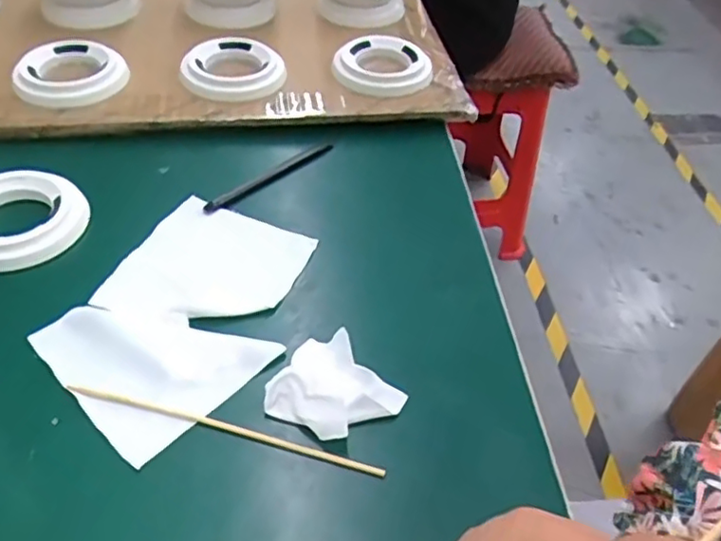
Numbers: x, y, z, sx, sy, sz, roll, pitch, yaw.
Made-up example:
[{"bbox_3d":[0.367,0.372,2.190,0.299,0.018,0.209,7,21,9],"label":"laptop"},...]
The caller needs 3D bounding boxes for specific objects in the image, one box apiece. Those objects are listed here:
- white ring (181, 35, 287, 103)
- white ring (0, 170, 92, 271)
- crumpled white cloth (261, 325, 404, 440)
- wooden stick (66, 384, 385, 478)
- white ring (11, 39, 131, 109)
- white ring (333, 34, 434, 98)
[{"bbox_3d":[-0.090,-0.144,0.445,0.070,0.012,0.079,-5,49,-9],"label":"white ring"},{"bbox_3d":[-0.192,-0.029,0.349,0.073,0.011,0.073,2,48,-3],"label":"white ring"},{"bbox_3d":[-0.011,0.053,0.284,0.054,0.012,0.046,25,51,16],"label":"crumpled white cloth"},{"bbox_3d":[-0.060,0.069,0.274,0.144,0.004,0.005,13,49,7],"label":"wooden stick"},{"bbox_3d":[-0.198,-0.135,0.429,0.071,0.011,0.071,2,48,-3],"label":"white ring"},{"bbox_3d":[0.017,-0.149,0.459,0.068,0.017,0.065,2,48,-3],"label":"white ring"}]

